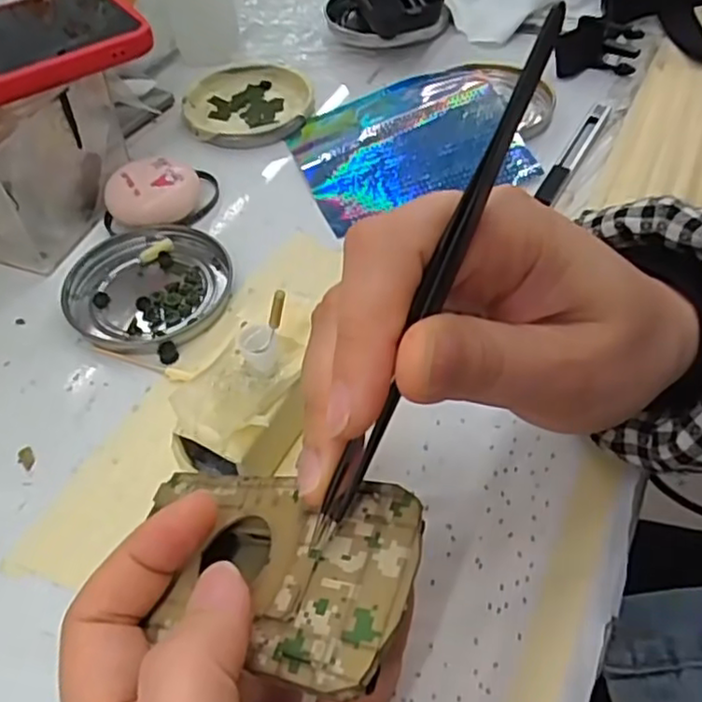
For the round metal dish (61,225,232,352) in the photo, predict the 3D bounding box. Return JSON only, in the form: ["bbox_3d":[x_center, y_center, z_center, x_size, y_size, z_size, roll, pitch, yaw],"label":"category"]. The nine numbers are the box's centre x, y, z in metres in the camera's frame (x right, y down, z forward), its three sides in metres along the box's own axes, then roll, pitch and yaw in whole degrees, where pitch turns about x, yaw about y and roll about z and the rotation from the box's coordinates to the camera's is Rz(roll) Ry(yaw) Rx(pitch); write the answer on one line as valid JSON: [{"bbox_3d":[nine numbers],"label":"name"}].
[{"bbox_3d":[-0.100,-0.032,0.335,0.076,0.008,0.075,-1,51,2],"label":"round metal dish"}]

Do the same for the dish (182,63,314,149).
[{"bbox_3d":[-0.065,-0.156,0.434,0.079,0.012,0.081,-1,51,2],"label":"dish"}]

